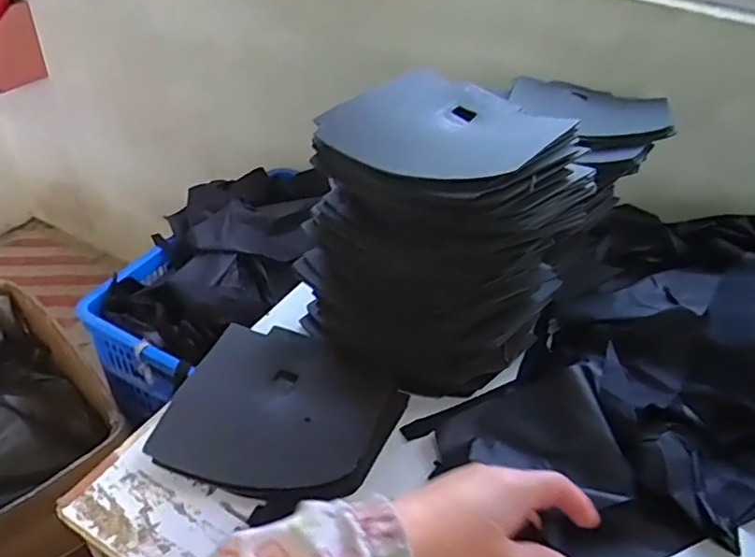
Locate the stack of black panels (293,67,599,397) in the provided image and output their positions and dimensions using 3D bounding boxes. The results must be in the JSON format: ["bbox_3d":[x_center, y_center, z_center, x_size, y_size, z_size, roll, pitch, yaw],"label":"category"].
[{"bbox_3d":[0.069,-0.048,0.711,0.221,0.284,0.239,-27,49,-33],"label":"stack of black panels"}]

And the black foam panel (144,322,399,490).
[{"bbox_3d":[-0.103,0.139,0.678,0.218,0.027,0.209,15,40,12],"label":"black foam panel"}]

